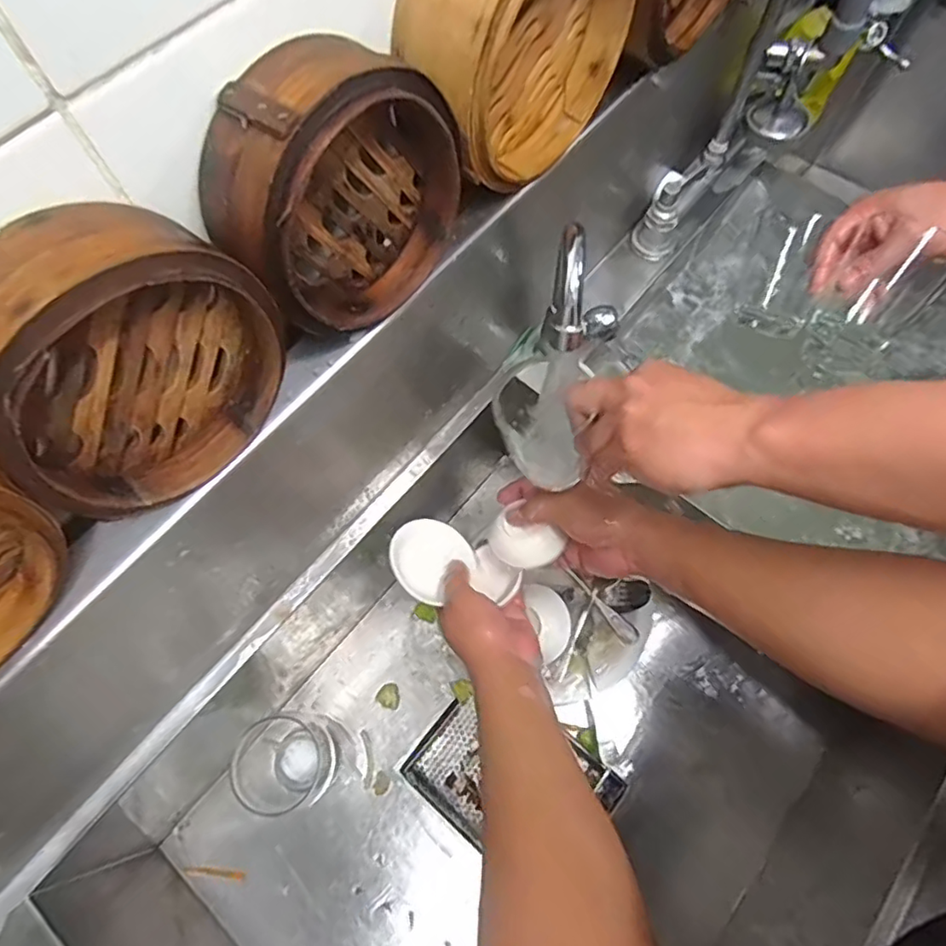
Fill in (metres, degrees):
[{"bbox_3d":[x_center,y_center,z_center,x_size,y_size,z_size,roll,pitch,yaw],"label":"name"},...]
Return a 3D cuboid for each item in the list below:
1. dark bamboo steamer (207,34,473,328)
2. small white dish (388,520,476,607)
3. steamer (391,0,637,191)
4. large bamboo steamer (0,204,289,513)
[{"bbox_3d":[-0.074,-0.158,0.344,0.071,0.135,0.146,38,73,15],"label":"dark bamboo steamer"},{"bbox_3d":[-0.041,0.080,0.584,0.080,0.009,0.073,10,69,-27],"label":"small white dish"},{"bbox_3d":[0.029,-0.272,0.377,0.070,0.157,0.163,39,74,16],"label":"steamer"},{"bbox_3d":[-0.169,-0.054,0.304,0.069,0.138,0.140,40,74,16],"label":"large bamboo steamer"}]

